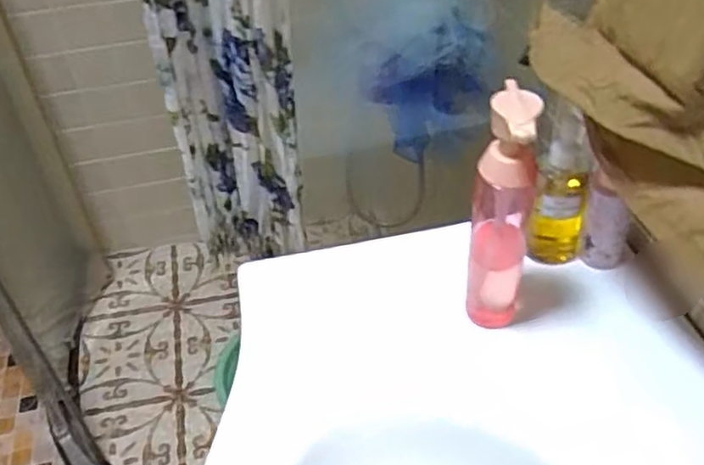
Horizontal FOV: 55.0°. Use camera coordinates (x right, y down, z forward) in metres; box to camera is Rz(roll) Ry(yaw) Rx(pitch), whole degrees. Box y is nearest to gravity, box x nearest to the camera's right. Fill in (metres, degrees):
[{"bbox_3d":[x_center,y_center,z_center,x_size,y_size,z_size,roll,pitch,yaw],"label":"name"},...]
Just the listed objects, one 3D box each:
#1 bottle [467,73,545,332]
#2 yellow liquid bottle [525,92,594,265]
[{"bbox_3d":[0.129,-0.002,0.593,0.049,0.256,0.051,9,44,12],"label":"bottle"},{"bbox_3d":[0.208,-0.048,0.673,0.058,0.181,0.051,12,44,16],"label":"yellow liquid bottle"}]

